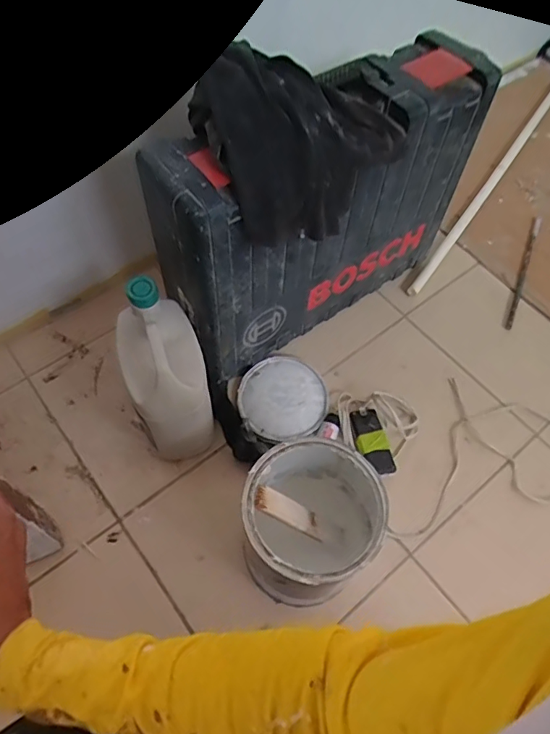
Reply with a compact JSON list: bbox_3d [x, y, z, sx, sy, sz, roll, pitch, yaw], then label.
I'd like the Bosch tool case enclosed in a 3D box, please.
[{"bbox_3d":[0.064,-0.218,0.808,0.483,0.395,0.162,-35,66,-20],"label":"Bosch tool case"}]

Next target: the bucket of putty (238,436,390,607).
[{"bbox_3d":[0.046,0.204,0.690,0.159,0.213,0.177,29,63,14],"label":"bucket of putty"}]

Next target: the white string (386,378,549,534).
[{"bbox_3d":[0.351,0.176,0.831,0.242,0.012,0.310,24,62,12],"label":"white string"}]

